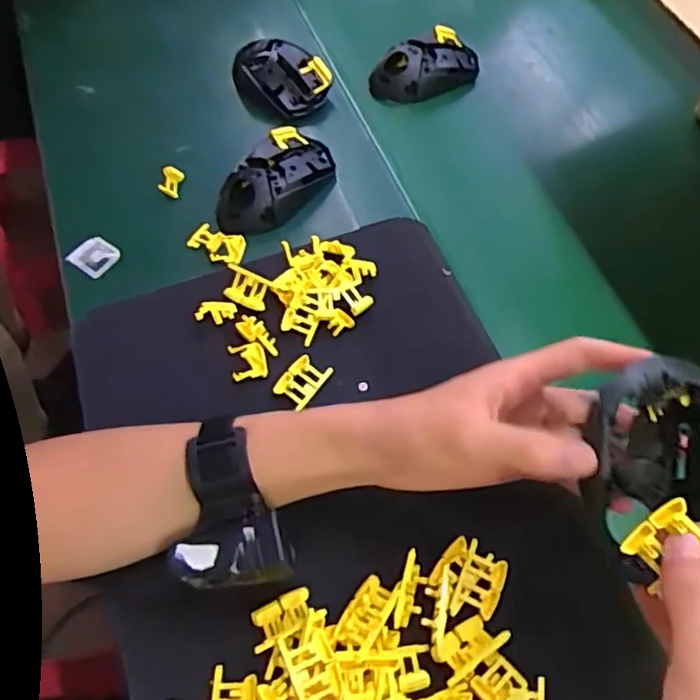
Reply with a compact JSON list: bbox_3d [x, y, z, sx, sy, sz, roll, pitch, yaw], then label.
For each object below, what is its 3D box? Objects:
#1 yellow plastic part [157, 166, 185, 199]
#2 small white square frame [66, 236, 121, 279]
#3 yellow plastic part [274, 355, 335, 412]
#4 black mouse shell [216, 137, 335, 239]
[{"bbox_3d":[-0.160,-0.151,0.544,0.016,0.011,0.028,4,61,0],"label":"yellow plastic part"},{"bbox_3d":[-0.216,-0.079,0.516,0.036,0.004,0.033,35,74,9],"label":"small white square frame"},{"bbox_3d":[-0.035,0.023,0.444,0.027,0.011,0.037,32,64,15],"label":"yellow plastic part"},{"bbox_3d":[-0.064,-0.146,0.528,0.063,0.033,0.112,41,67,19],"label":"black mouse shell"}]

